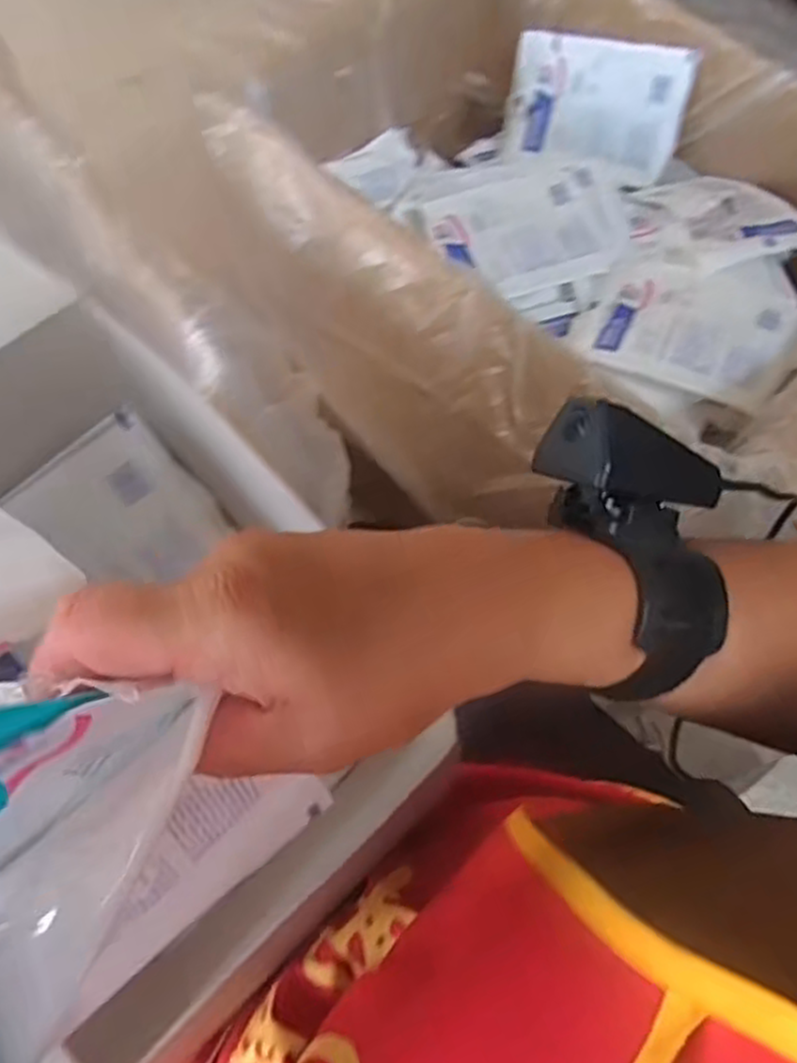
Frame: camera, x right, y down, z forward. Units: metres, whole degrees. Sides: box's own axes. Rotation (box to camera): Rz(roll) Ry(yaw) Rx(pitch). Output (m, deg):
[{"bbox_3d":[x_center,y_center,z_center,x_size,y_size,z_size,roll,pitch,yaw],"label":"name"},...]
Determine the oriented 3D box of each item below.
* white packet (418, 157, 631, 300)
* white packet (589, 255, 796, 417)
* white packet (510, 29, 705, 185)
[{"bbox_3d":[0.131,-0.313,0.752,0.203,0.030,0.140,-14,69,-9],"label":"white packet"},{"bbox_3d":[0.282,-0.197,0.694,0.198,0.038,0.164,20,68,5],"label":"white packet"},{"bbox_3d":[0.216,-0.474,0.822,0.192,0.121,0.025,22,36,20],"label":"white packet"}]

